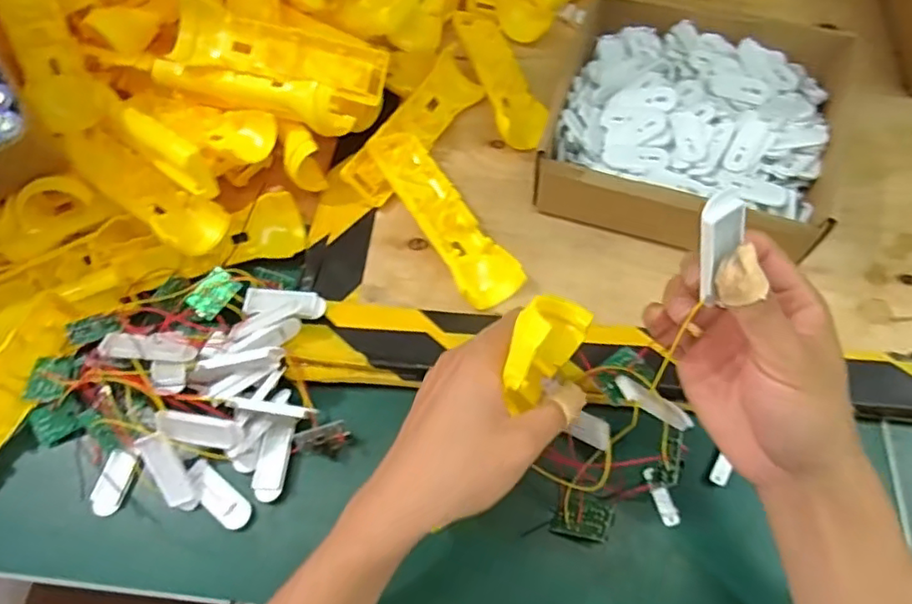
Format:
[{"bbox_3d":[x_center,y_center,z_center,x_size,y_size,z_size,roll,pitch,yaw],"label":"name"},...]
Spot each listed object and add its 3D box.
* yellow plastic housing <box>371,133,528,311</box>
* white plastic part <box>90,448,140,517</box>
[{"bbox_3d":[-0.010,-0.066,0.469,0.047,0.031,0.165,-32,65,-12],"label":"yellow plastic housing"},{"bbox_3d":[-0.237,0.125,0.421,0.022,0.006,0.044,8,64,8],"label":"white plastic part"}]

